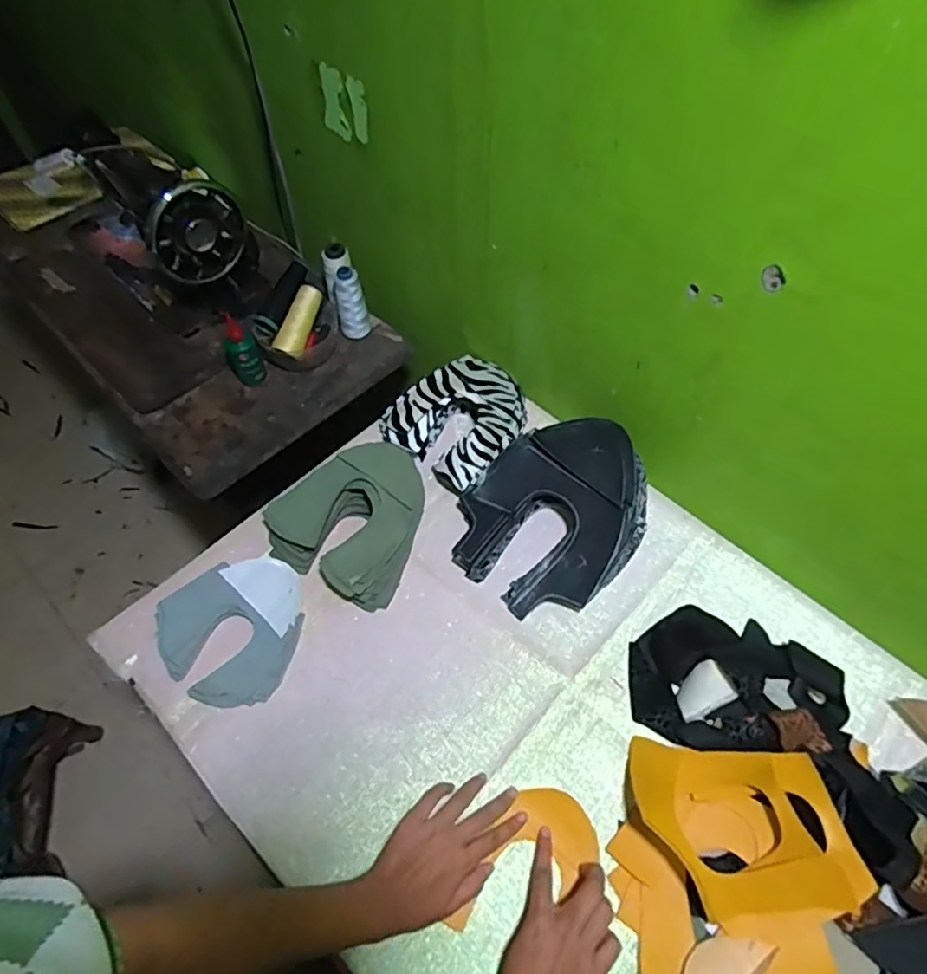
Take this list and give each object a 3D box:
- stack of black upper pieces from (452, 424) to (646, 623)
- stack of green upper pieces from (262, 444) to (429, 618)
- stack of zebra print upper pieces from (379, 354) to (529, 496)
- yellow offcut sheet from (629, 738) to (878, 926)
[{"bbox_3d":[0.110,0.023,0.717,0.238,0.096,0.193,-39,65,-22],"label":"stack of black upper pieces"},{"bbox_3d":[-0.142,0.033,0.729,0.178,0.080,0.178,19,60,12],"label":"stack of green upper pieces"},{"bbox_3d":[-0.004,-0.093,0.813,0.165,0.078,0.181,32,63,19],"label":"stack of zebra print upper pieces"},{"bbox_3d":[0.250,0.309,0.551,0.186,0.047,0.148,-9,50,21],"label":"yellow offcut sheet"}]

